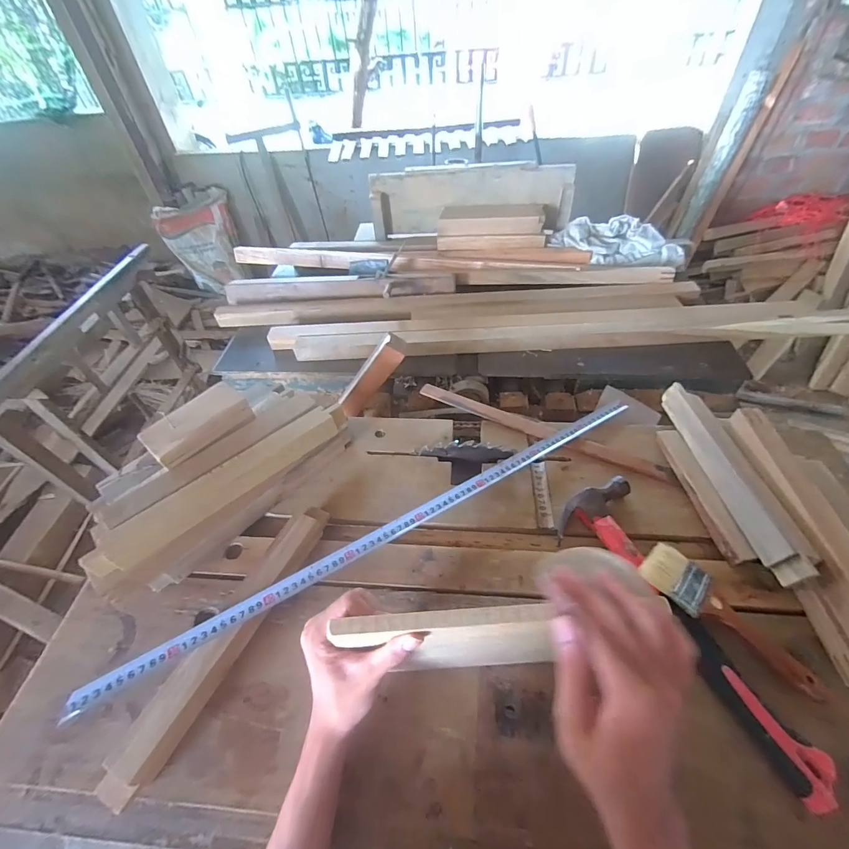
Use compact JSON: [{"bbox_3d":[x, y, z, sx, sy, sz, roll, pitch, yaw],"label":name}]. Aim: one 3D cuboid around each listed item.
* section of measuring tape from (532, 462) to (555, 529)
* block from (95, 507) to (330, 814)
[{"bbox_3d":[0.167,0.098,0.564,0.020,0.007,0.102,1,49,5],"label":"section of measuring tape"},{"bbox_3d":[-0.209,0.224,0.442,0.036,0.033,0.312,20,53,20],"label":"block"}]

